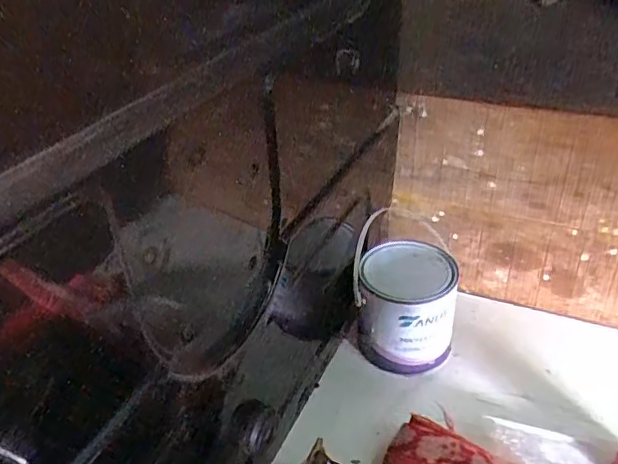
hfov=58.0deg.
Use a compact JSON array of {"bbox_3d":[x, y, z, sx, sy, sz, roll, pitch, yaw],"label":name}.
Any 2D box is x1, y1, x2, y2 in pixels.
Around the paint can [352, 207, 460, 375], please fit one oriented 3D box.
[{"bbox_3d":[0.150,0.112,0.873,0.155,0.164,0.143,4,35,10],"label":"paint can"}]

